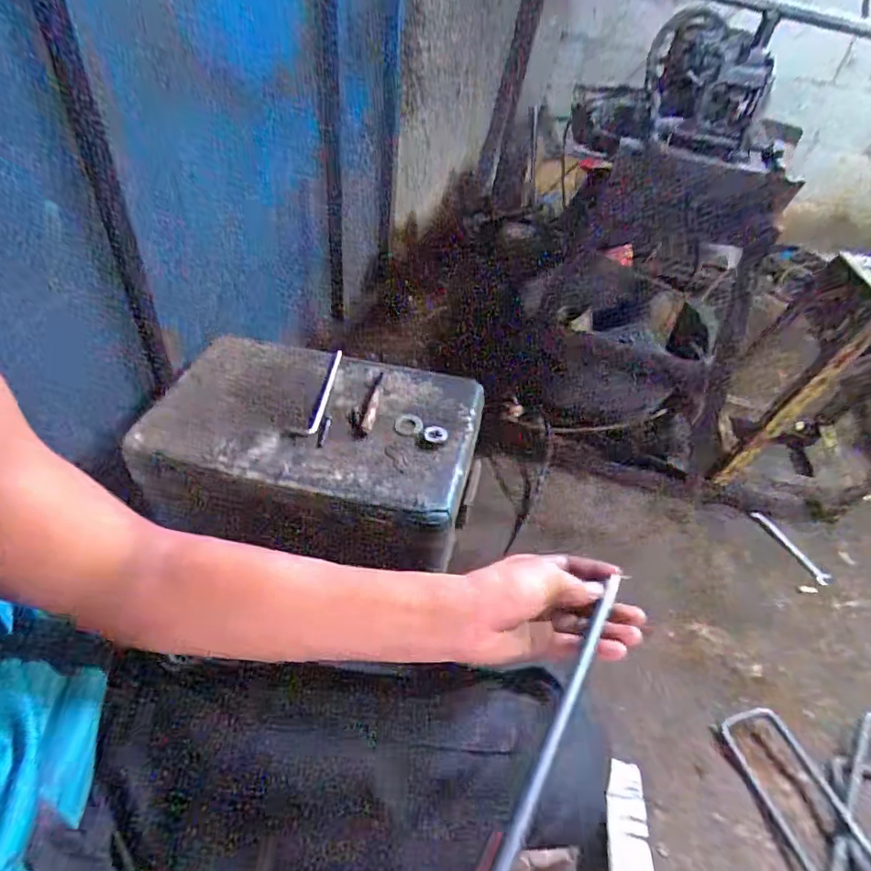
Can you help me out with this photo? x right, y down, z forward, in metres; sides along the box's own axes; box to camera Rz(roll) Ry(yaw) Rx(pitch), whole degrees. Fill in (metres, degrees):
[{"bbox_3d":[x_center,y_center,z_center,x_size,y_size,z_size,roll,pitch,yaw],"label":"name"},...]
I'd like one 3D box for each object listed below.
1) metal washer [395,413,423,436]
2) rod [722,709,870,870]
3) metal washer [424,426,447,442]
[{"bbox_3d":[-0.042,-0.016,0.846,0.044,0.004,0.047,-7,50,8],"label":"metal washer"},{"bbox_3d":[0.606,0.630,0.800,0.138,0.011,0.426,-13,46,-17],"label":"rod"},{"bbox_3d":[0.001,-0.002,0.820,0.036,0.007,0.032,-11,53,9],"label":"metal washer"}]

